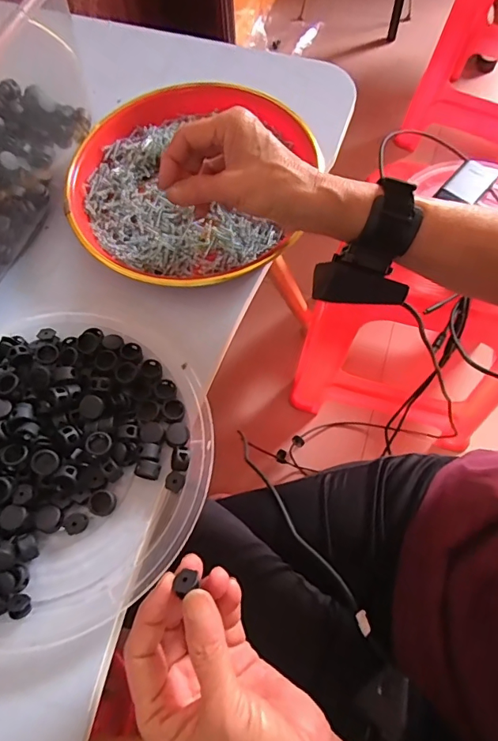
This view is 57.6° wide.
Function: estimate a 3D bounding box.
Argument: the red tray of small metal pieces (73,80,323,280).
[{"bbox_3d":[-0.055,-0.166,0.401,0.207,0.029,0.208,15,68,8],"label":"red tray of small metal pieces"}]

